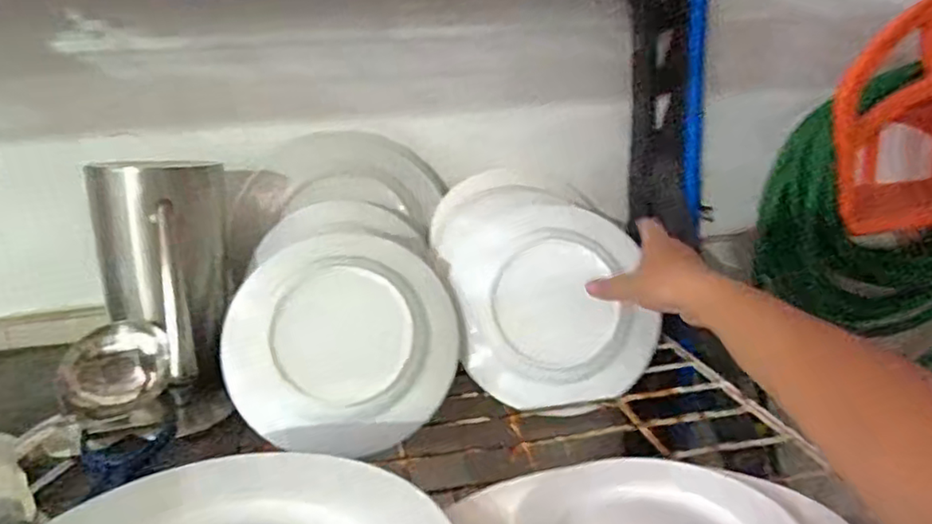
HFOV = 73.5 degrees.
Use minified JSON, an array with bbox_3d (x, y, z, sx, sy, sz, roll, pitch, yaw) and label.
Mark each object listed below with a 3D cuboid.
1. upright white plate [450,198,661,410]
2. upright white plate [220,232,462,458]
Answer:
[{"bbox_3d":[0.081,0.034,0.596,0.176,0.196,0.029,-8,-12,-2],"label":"upright white plate"},{"bbox_3d":[-0.104,0.064,0.539,0.194,0.189,0.020,18,-22,-3],"label":"upright white plate"}]

